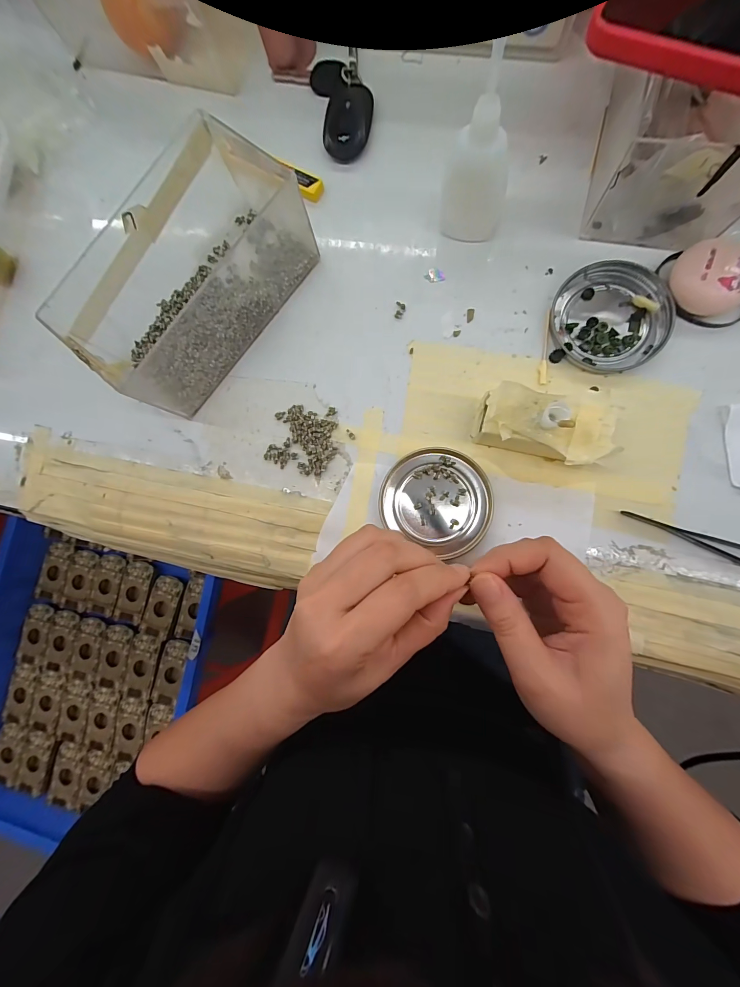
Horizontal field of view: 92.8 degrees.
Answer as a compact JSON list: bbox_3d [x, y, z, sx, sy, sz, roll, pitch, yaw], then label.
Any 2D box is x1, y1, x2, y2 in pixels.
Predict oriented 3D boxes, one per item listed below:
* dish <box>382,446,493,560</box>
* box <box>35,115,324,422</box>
[{"bbox_3d":[0.049,0.003,0.257,0.078,0.011,0.070,30,90,8],"label":"dish"},{"bbox_3d":[-0.133,-0.173,0.268,0.112,0.064,0.209,41,92,8],"label":"box"}]

